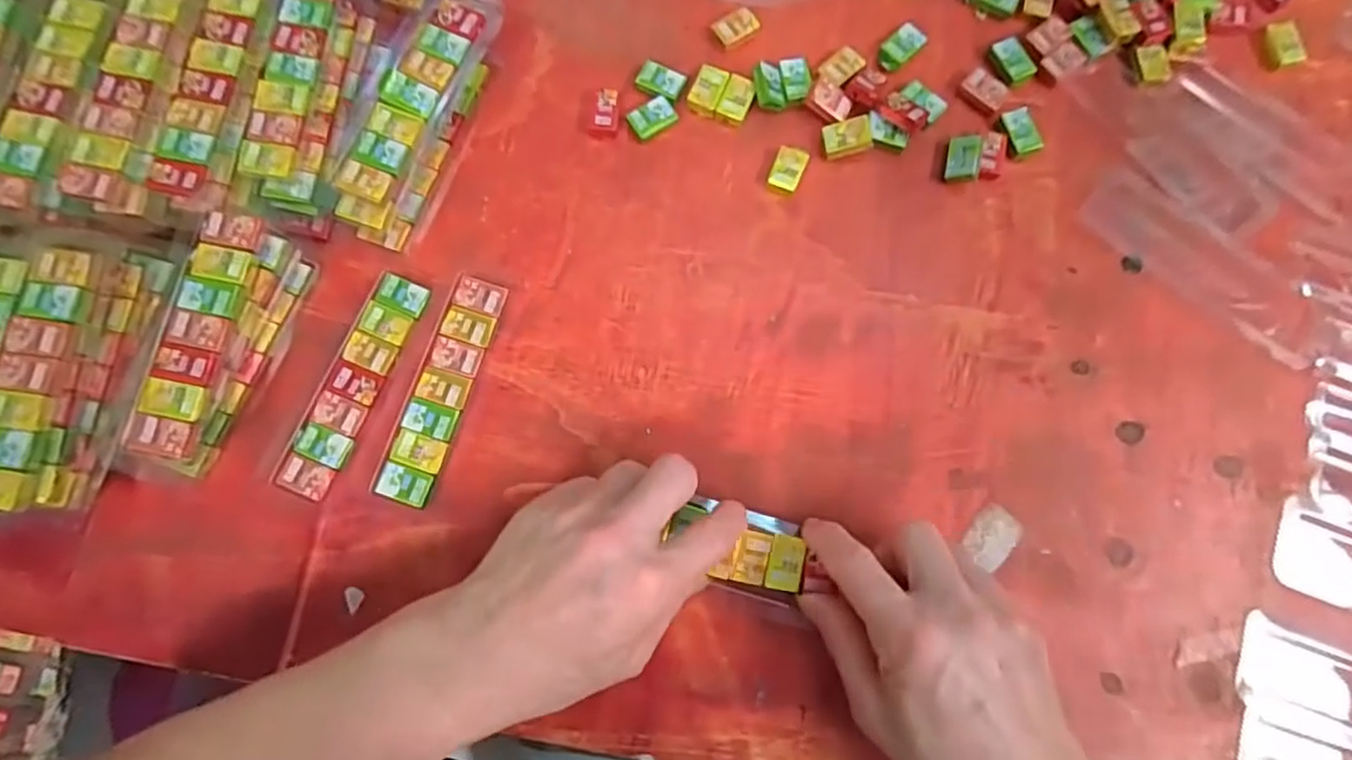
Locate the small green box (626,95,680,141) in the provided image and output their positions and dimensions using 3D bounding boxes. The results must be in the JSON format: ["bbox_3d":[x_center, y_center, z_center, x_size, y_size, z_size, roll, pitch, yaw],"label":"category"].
[{"bbox_3d":[-0.013,-0.148,0.372,0.026,0.008,0.017,-35,81,-7],"label":"small green box"}]

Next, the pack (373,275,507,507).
[{"bbox_3d":[-0.119,0.004,0.338,0.027,0.007,0.119,17,79,3],"label":"pack"}]

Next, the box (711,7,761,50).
[{"bbox_3d":[0.035,-0.206,0.382,0.026,0.004,0.017,-32,81,-7],"label":"box"}]

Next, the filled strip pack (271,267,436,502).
[{"bbox_3d":[-0.164,0.002,0.336,0.027,0.004,0.119,22,79,4],"label":"filled strip pack"}]

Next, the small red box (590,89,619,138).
[{"bbox_3d":[-0.040,-0.152,0.372,0.016,0.008,0.029,3,78,0],"label":"small red box"}]

